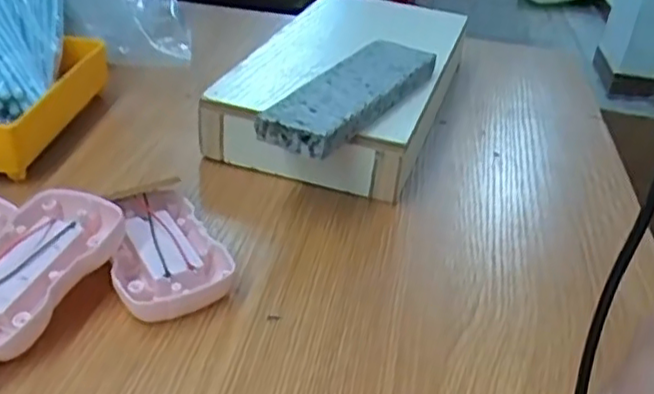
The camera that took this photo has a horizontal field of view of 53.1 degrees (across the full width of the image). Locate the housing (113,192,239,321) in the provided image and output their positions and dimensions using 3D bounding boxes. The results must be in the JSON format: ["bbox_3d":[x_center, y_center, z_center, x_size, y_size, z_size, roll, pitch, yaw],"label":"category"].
[{"bbox_3d":[-0.083,0.028,0.335,0.054,0.021,0.085,-10,35,-22],"label":"housing"}]

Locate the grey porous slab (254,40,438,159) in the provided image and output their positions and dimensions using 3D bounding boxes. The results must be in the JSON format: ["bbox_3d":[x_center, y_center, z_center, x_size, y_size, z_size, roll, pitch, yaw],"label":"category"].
[{"bbox_3d":[0.016,-0.066,0.403,0.045,0.019,0.143,22,36,25],"label":"grey porous slab"}]

